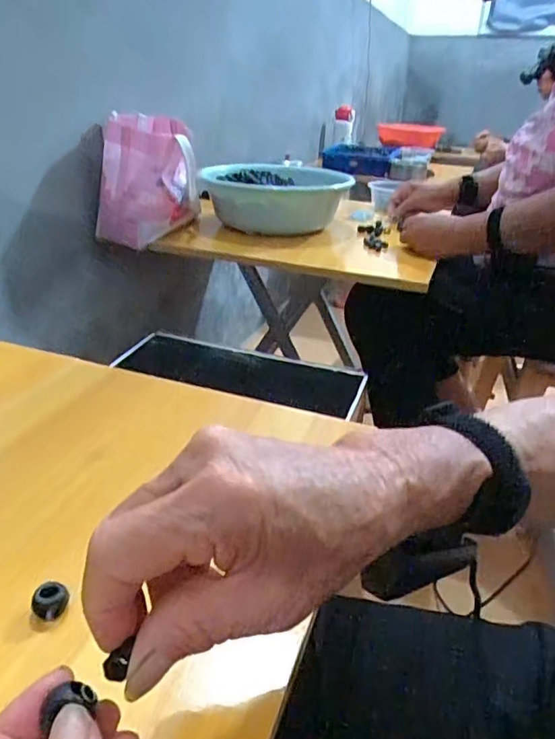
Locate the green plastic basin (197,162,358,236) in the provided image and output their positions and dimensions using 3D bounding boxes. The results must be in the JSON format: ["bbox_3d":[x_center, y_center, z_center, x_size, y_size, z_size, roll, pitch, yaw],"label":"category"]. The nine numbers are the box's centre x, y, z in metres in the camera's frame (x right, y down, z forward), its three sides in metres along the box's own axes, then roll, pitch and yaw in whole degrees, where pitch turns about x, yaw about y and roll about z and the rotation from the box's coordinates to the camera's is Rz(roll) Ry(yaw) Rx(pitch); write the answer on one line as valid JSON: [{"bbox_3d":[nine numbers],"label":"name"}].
[{"bbox_3d":[0.001,-0.341,1.058,0.264,0.097,0.283,1,27,-1],"label":"green plastic basin"}]

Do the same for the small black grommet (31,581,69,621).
[{"bbox_3d":[-0.118,0.121,0.277,0.017,0.017,0.013,-10,29,-22],"label":"small black grommet"}]

